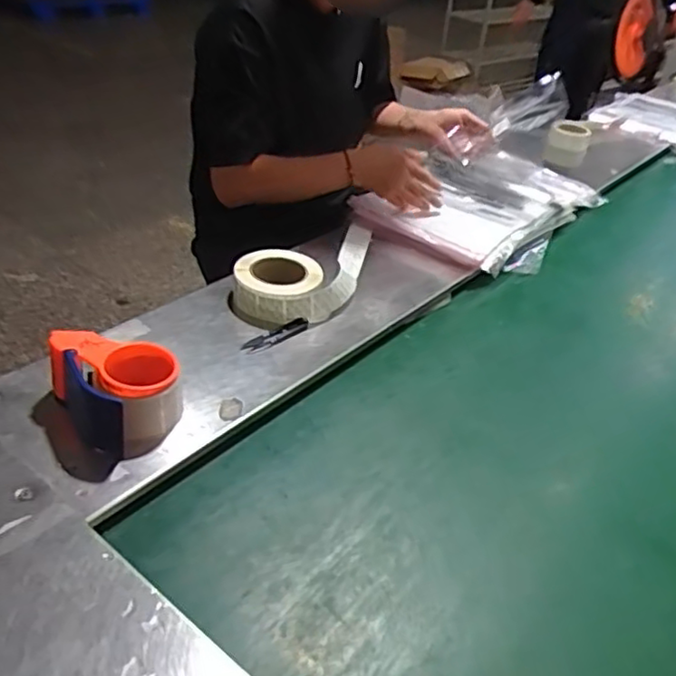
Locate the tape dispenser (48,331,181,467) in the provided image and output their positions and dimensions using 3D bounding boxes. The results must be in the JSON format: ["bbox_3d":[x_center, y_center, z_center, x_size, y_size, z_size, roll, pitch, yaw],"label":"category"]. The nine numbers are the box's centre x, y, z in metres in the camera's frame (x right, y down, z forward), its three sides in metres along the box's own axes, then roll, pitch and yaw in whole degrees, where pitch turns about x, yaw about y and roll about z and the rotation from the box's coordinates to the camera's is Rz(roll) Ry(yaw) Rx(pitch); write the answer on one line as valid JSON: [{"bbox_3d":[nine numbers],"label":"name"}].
[{"bbox_3d":[-0.230,0.054,0.710,0.104,0.088,0.124,-21,42,-33],"label":"tape dispenser"}]

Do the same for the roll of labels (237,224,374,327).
[{"bbox_3d":[-0.046,-0.118,1.000,0.164,0.041,0.344,11,35,8],"label":"roll of labels"}]

